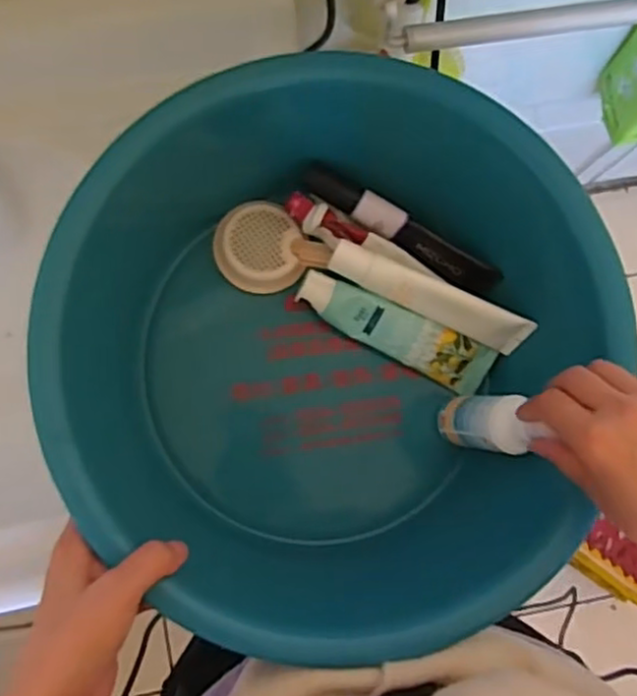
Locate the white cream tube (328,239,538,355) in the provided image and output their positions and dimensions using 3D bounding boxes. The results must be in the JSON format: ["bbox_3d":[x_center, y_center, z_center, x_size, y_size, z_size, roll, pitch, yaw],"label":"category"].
[{"bbox_3d":[0.084,-0.037,0.528,0.157,0.035,0.025,23,82,-1],"label":"white cream tube"}]

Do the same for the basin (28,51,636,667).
[{"bbox_3d":[0.013,0.004,0.488,0.360,0.148,0.351,1,83,-4],"label":"basin"}]

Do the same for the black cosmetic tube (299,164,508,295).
[{"bbox_3d":[0.065,-0.091,0.535,0.168,0.030,0.025,28,82,-1],"label":"black cosmetic tube"}]

